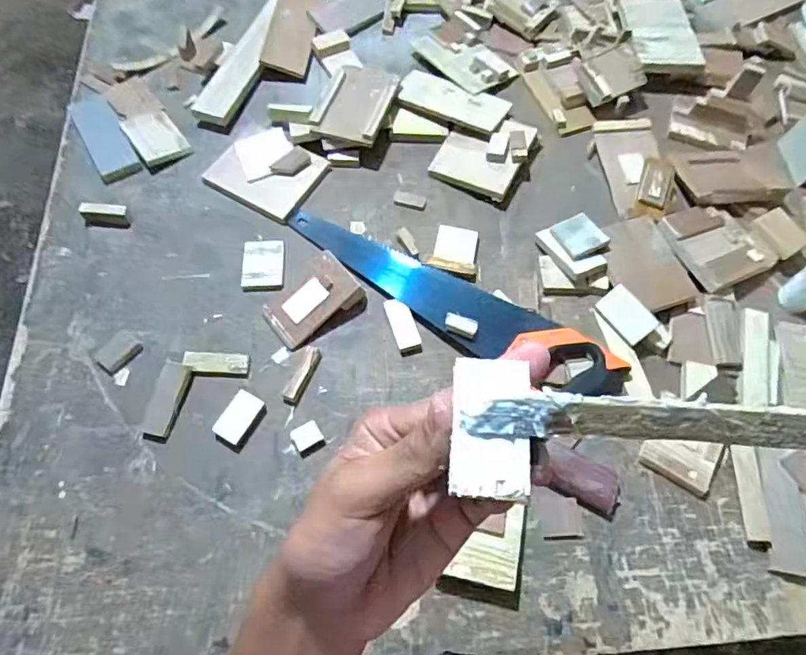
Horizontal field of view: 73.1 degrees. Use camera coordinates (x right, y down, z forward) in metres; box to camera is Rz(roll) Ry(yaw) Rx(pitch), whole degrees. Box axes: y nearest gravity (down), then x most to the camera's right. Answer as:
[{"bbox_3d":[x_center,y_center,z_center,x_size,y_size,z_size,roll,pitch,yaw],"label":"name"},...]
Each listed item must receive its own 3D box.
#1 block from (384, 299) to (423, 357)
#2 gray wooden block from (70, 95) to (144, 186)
[{"bbox_3d":[0.001,-0.001,0.769,0.034,0.016,0.083,-17,68,-8],"label":"block"},{"bbox_3d":[-0.482,-0.310,0.875,0.065,0.018,0.168,-29,70,-13],"label":"gray wooden block"}]

